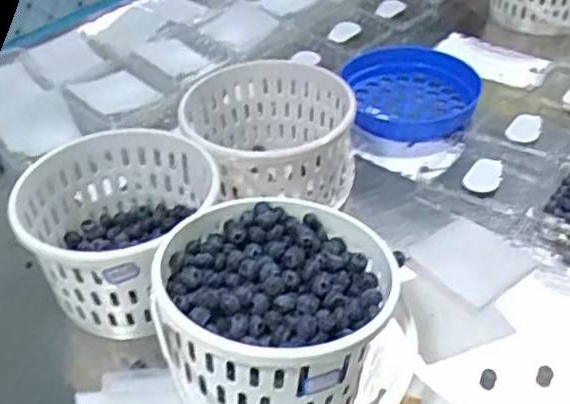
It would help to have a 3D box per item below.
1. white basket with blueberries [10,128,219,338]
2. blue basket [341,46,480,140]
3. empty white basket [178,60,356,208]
[{"bbox_3d":[-0.149,0.025,0.625,0.172,0.110,0.173,2,41,6],"label":"white basket with blueberries"},{"bbox_3d":[0.169,-0.143,0.878,0.161,0.041,0.177,-2,41,1],"label":"blue basket"},{"bbox_3d":[-0.017,-0.062,0.726,0.174,0.115,0.185,8,42,12],"label":"empty white basket"}]

